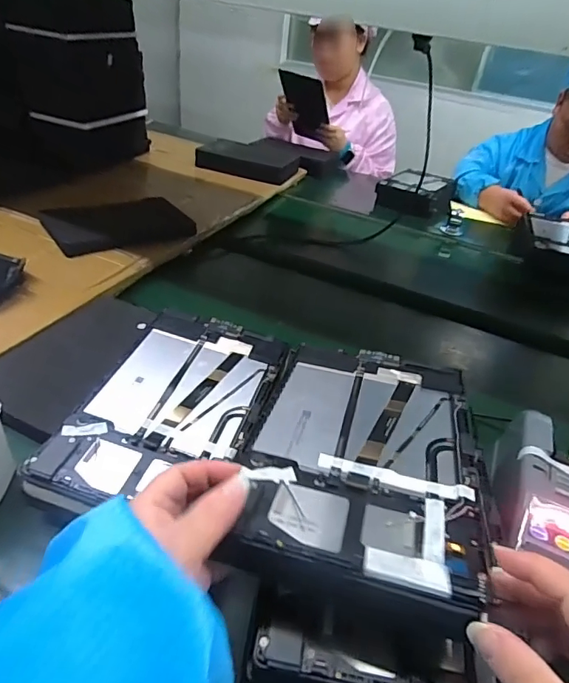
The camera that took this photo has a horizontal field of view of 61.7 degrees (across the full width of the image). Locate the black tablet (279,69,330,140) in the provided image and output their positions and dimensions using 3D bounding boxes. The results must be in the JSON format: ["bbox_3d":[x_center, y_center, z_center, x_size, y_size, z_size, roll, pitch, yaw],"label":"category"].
[{"bbox_3d":[0.066,-0.722,1.472,0.156,0.204,0.016,30,66,27],"label":"black tablet"}]

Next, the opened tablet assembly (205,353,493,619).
[{"bbox_3d":[0.059,0.068,0.336,0.148,0.007,0.232,8,27,8],"label":"opened tablet assembly"}]

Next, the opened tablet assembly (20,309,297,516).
[{"bbox_3d":[-0.097,0.055,0.443,0.152,0.018,0.245,15,37,10],"label":"opened tablet assembly"}]

